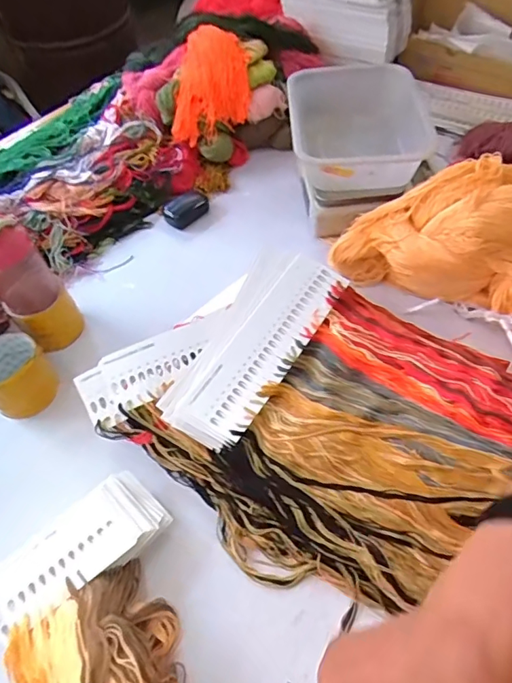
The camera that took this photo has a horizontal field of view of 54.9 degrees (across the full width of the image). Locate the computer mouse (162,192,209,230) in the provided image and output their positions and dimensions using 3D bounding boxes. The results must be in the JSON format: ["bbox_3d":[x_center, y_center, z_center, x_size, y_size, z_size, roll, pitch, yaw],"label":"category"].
[{"bbox_3d":[-0.117,-0.230,0.848,0.053,0.029,0.085,37,64,26],"label":"computer mouse"}]

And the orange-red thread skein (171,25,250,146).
[{"bbox_3d":[-0.080,-0.452,0.861,0.136,0.057,0.195,-2,78,7],"label":"orange-red thread skein"}]

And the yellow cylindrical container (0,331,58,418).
[{"bbox_3d":[-0.306,0.043,0.630,0.080,0.075,0.084,-2,54,3],"label":"yellow cylindrical container"}]

